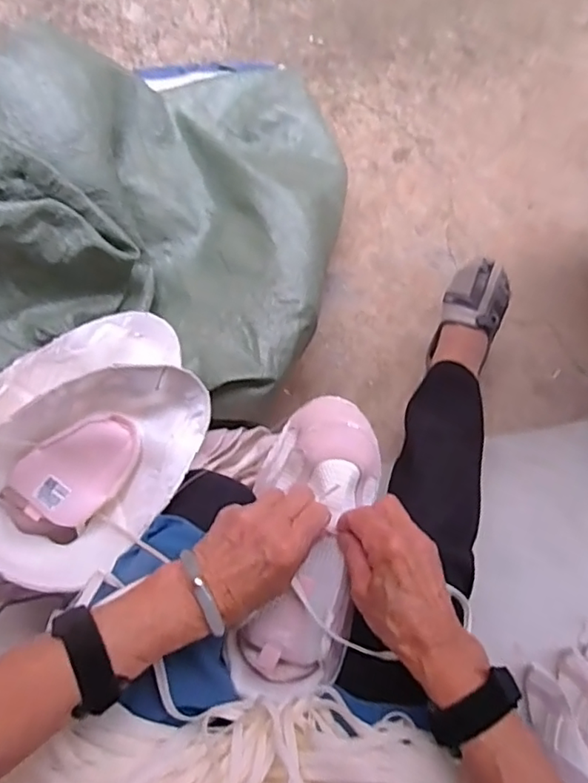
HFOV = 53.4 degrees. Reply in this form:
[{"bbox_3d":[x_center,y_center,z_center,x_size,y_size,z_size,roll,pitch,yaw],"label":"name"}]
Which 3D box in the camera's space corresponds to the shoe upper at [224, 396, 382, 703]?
[{"bbox_3d":[0.012,0.132,0.497,0.099,0.054,0.249,11,83,4],"label":"shoe upper"}]

